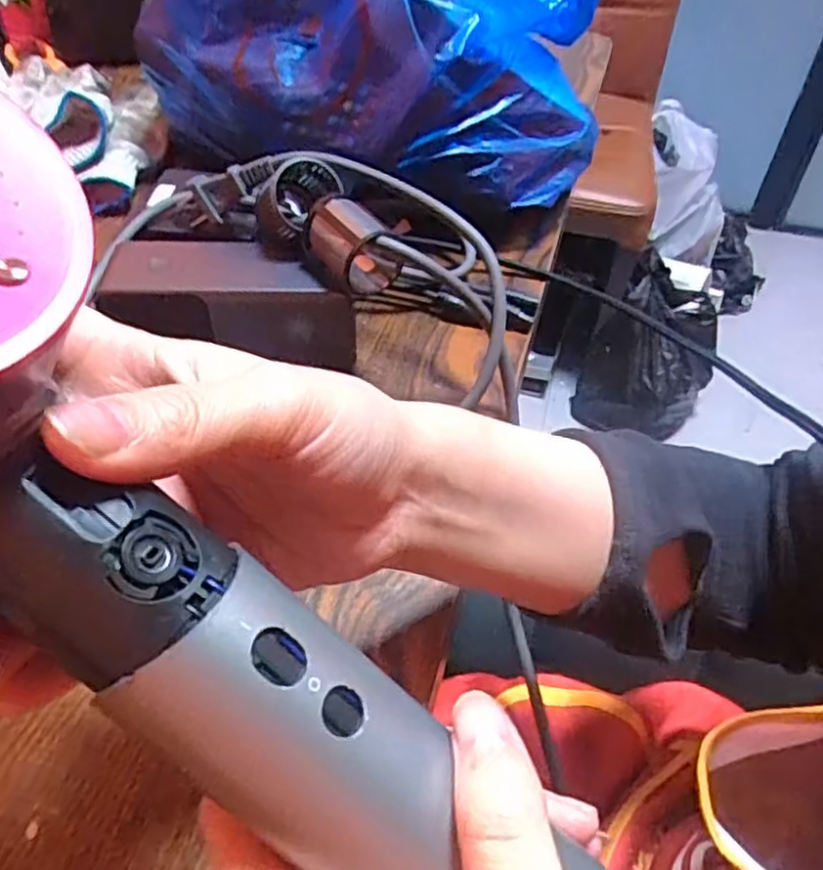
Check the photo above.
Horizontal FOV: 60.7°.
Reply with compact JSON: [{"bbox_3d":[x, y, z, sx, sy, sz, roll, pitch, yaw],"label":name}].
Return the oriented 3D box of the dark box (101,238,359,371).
[{"bbox_3d":[-0.093,-0.068,0.374,0.124,0.050,0.048,0,45,-4],"label":"dark box"}]

